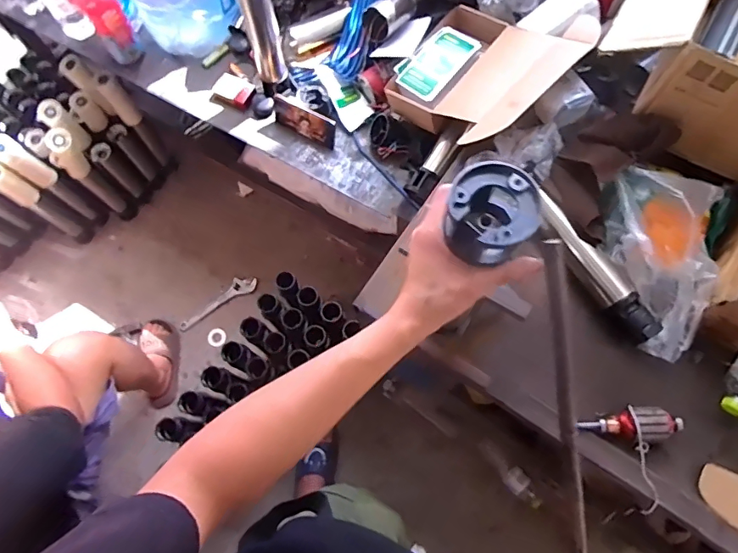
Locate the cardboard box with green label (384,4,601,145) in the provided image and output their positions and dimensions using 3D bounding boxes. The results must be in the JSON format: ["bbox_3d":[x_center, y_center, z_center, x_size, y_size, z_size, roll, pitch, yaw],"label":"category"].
[{"bbox_3d":[0.224,-0.418,0.959,0.303,0.165,0.344,43,77,14],"label":"cardboard box with green label"}]

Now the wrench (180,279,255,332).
[{"bbox_3d":[-0.510,0.080,1.589,0.284,0.013,0.069,-31,74,-9],"label":"wrench"}]

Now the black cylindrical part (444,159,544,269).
[{"bbox_3d":[0.102,-0.049,0.400,0.070,0.056,0.072,0,71,1],"label":"black cylindrical part"}]

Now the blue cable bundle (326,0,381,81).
[{"bbox_3d":[-0.019,-0.608,1.077,0.091,0.053,0.310,17,92,7],"label":"blue cable bundle"}]

